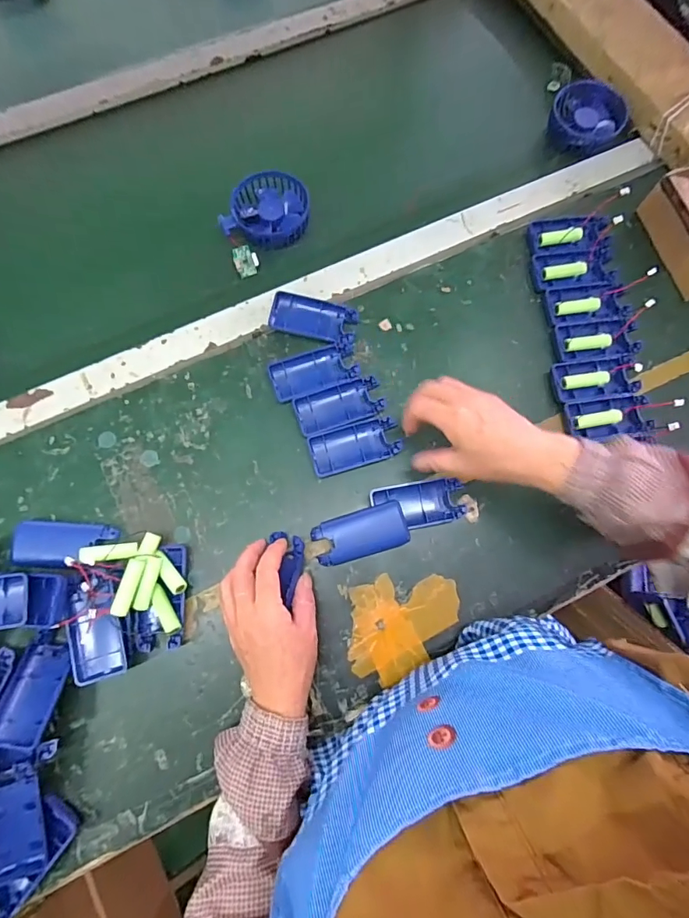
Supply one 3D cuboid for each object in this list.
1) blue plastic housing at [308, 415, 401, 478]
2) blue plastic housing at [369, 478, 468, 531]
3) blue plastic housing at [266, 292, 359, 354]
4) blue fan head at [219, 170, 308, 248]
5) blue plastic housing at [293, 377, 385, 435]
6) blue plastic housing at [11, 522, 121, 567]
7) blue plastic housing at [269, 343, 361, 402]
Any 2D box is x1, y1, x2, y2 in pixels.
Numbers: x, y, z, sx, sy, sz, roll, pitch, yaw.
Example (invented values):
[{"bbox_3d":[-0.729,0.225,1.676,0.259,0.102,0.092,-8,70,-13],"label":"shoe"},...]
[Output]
[{"bbox_3d":[0.011,-0.014,0.477,0.092,0.012,0.045,-16,76,-5],"label":"blue plastic housing"},{"bbox_3d":[0.075,0.047,0.464,0.092,0.016,0.046,-6,76,-3],"label":"blue plastic housing"},{"bbox_3d":[-0.034,-0.153,0.504,0.096,0.015,0.049,16,76,3],"label":"blue plastic housing"},{"bbox_3d":[-0.088,-0.295,0.535,0.094,0.020,0.094,0,76,-1],"label":"blue fan head"},{"bbox_3d":[-0.006,-0.057,0.486,0.091,0.011,0.044,-17,77,-6],"label":"blue plastic housing"},{"bbox_3d":[-0.272,0.084,0.443,0.092,0.022,0.042,2,75,-1],"label":"blue plastic housing"},{"bbox_3d":[-0.033,-0.095,0.493,0.092,0.011,0.043,-20,77,-6],"label":"blue plastic housing"}]

